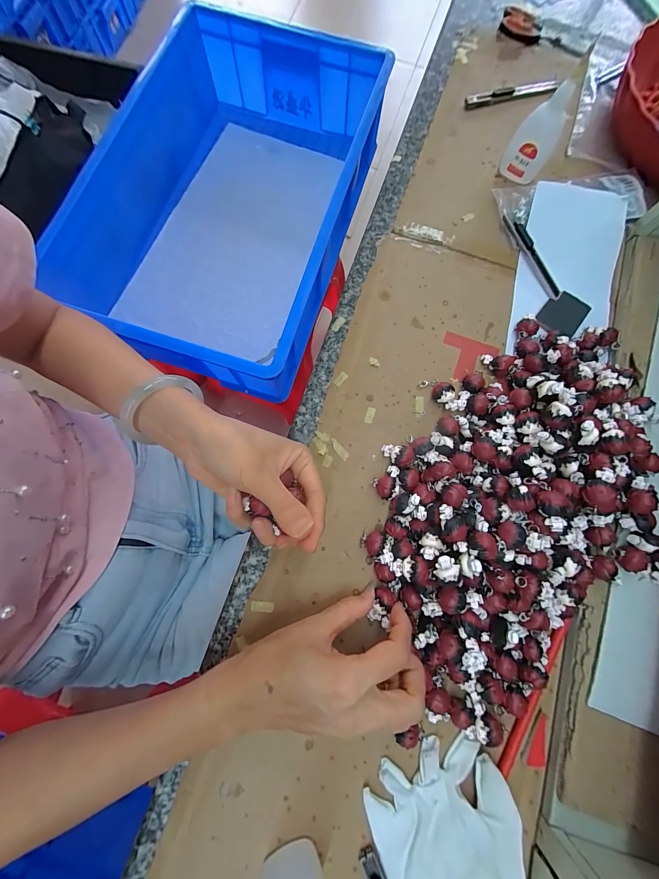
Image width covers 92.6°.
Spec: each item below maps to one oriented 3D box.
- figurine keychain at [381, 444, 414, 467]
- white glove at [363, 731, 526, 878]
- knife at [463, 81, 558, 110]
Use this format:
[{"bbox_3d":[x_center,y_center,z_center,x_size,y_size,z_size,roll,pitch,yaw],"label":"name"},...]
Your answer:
[{"bbox_3d":[0.062,0.014,0.286,0.027,0.017,0.020,4,77,1],"label":"figurine keychain"},{"bbox_3d":[0.094,0.303,0.230,0.102,0.008,0.134,-23,78,-5],"label":"white glove"},{"bbox_3d":[0.223,-0.424,0.387,0.119,0.007,0.015,-14,78,-3],"label":"knife"}]

